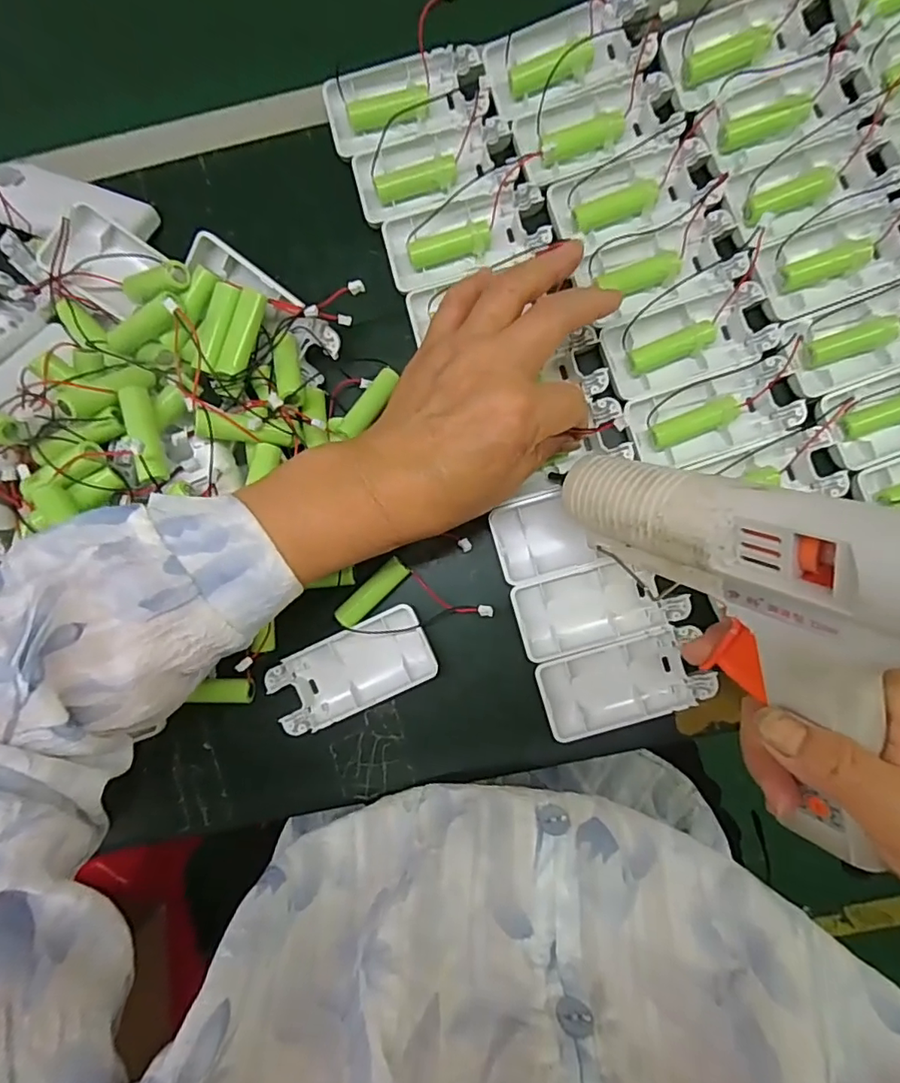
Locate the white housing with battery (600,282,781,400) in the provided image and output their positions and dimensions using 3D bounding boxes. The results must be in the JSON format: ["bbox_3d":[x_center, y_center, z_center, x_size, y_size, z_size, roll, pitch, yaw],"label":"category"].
[{"bbox_3d":[0.135,-0.115,0.318,0.090,0.017,0.045,-17,86,4],"label":"white housing with battery"}]

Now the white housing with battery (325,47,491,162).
[{"bbox_3d":[-0.026,-0.264,0.330,0.094,0.014,0.043,-16,86,4],"label":"white housing with battery"}]

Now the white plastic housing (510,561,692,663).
[{"bbox_3d":[0.085,0.037,0.317,0.091,0.017,0.043,-15,86,4],"label":"white plastic housing"}]

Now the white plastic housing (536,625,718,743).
[{"bbox_3d":[0.098,0.079,0.315,0.091,0.017,0.047,-19,86,4],"label":"white plastic housing"}]

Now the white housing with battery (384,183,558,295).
[{"bbox_3d":[0.009,-0.180,0.328,0.091,0.017,0.041,-18,86,4],"label":"white housing with battery"}]

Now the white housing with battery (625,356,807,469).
[{"bbox_3d":[0.149,-0.072,0.314,0.088,0.014,0.044,-18,86,4],"label":"white housing with battery"}]

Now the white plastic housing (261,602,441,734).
[{"bbox_3d":[-0.056,0.075,0.323,0.093,0.017,0.045,-26,85,3],"label":"white plastic housing"}]

